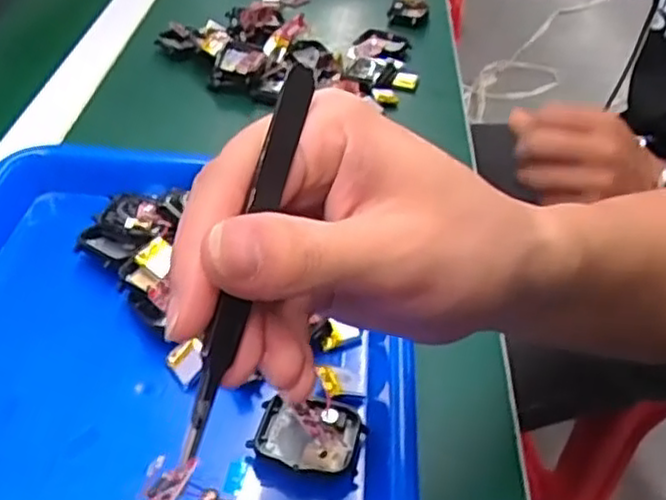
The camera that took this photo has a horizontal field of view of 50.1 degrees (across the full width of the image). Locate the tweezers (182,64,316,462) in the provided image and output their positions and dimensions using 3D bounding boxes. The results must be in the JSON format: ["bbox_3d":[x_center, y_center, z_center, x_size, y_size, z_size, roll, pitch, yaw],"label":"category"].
[{"bbox_3d":[-0.023,0.000,0.194,0.007,0.010,0.110,13,74,9],"label":"tweezers"}]

